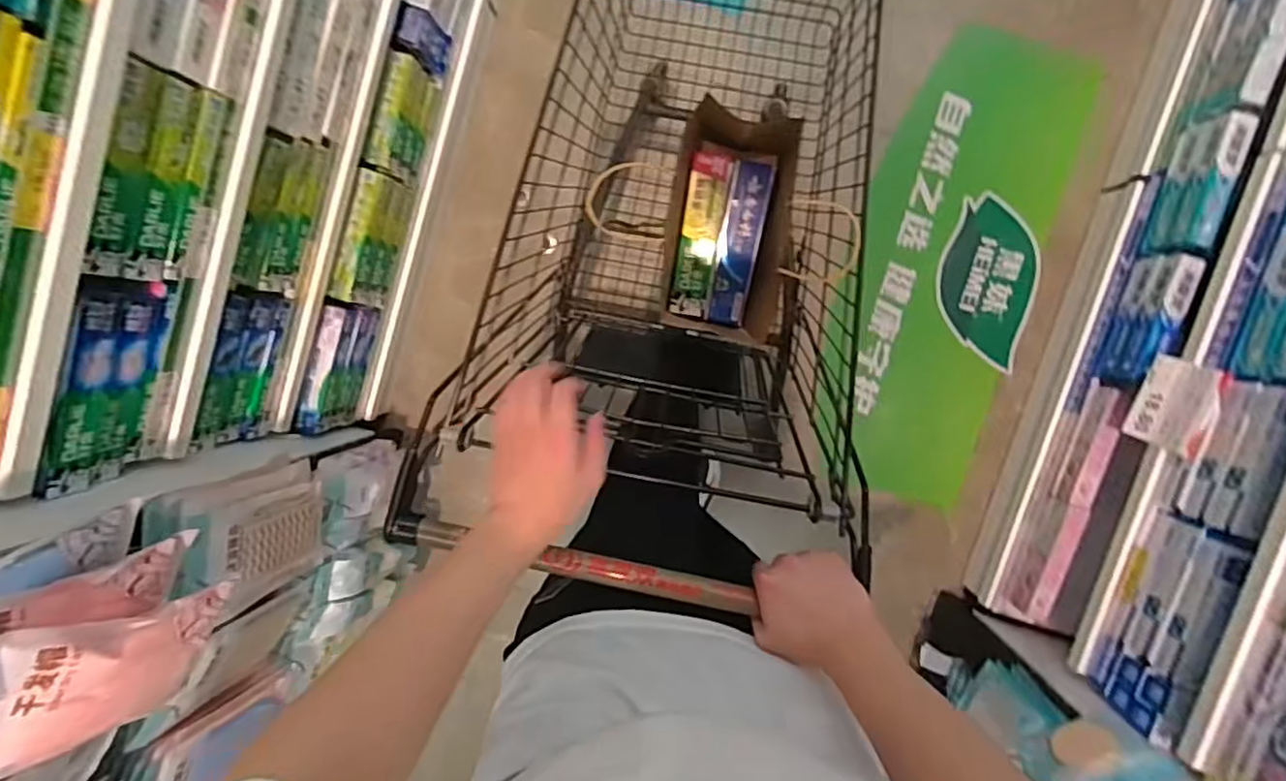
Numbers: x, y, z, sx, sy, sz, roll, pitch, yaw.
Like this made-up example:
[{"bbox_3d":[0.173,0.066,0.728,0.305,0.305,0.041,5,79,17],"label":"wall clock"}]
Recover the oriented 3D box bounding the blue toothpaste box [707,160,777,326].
[{"bbox_3d":[0.140,-0.209,0.943,0.061,0.029,0.227,11,94,1],"label":"blue toothpaste box"}]

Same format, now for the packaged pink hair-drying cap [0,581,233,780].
[{"bbox_3d":[-0.465,0.253,0.557,0.065,0.170,0.151,30,95,-1],"label":"packaged pink hair-drying cap"}]

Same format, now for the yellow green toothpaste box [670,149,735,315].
[{"bbox_3d":[0.083,-0.217,0.925,0.058,0.029,0.220,9,94,1],"label":"yellow green toothpaste box"}]

